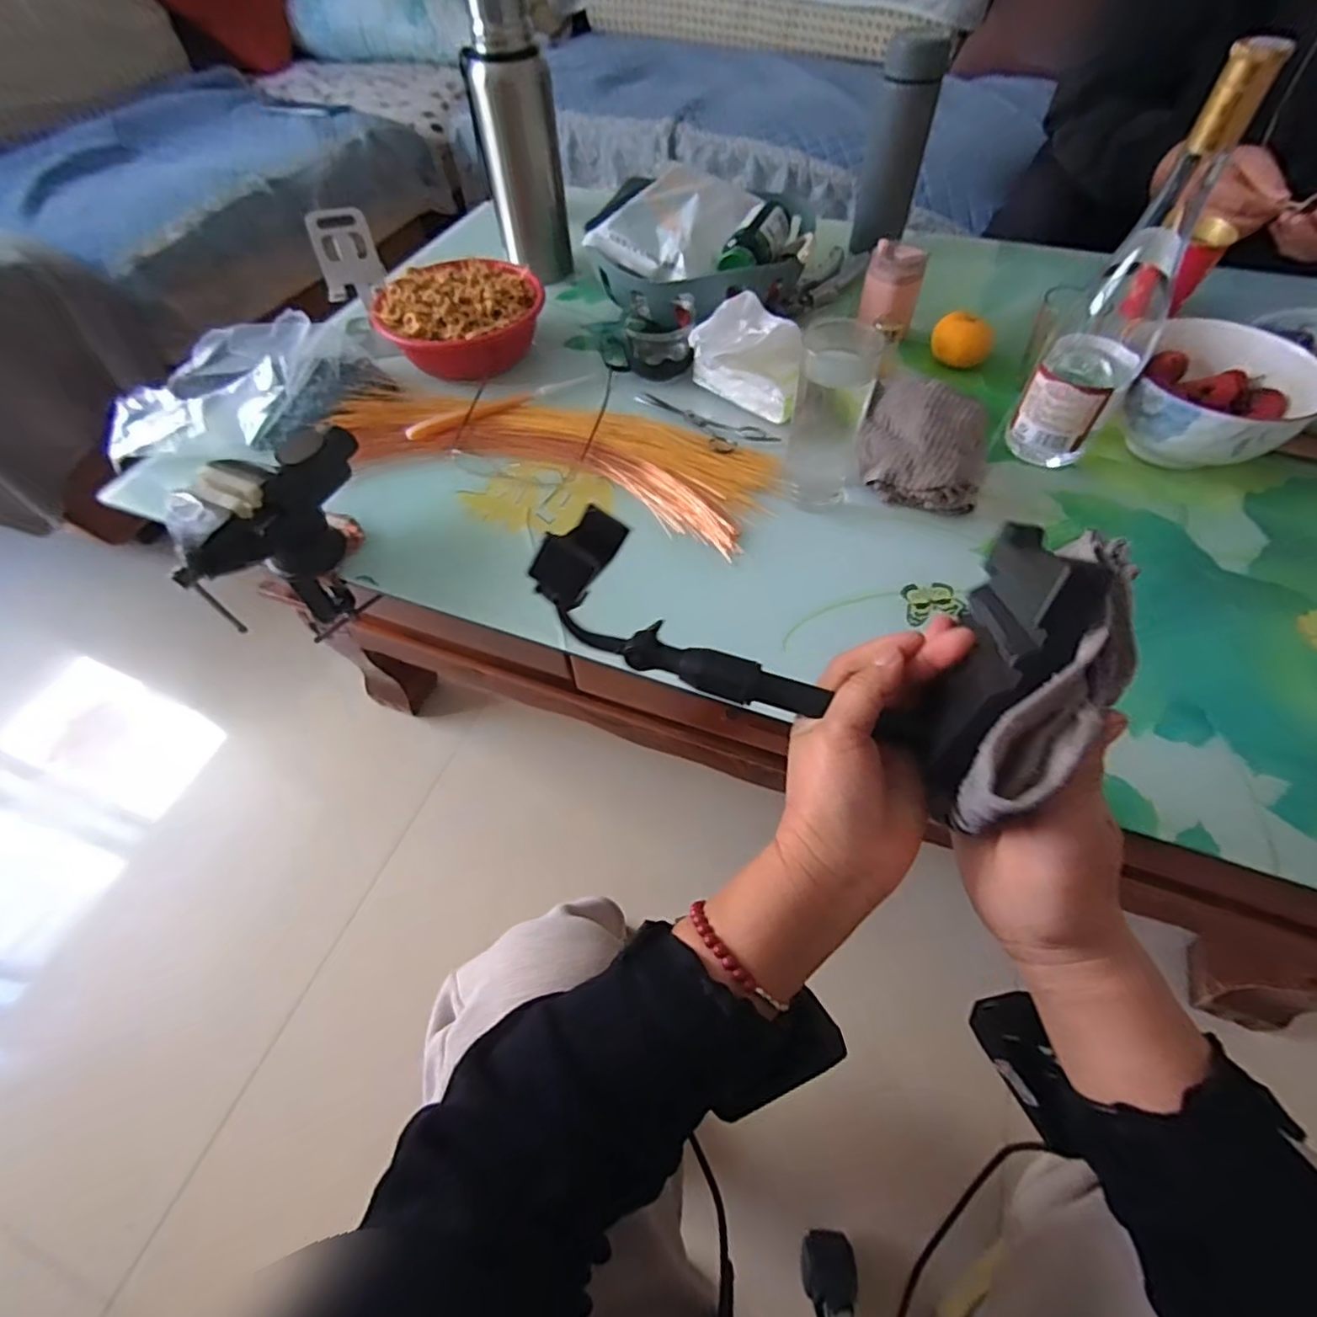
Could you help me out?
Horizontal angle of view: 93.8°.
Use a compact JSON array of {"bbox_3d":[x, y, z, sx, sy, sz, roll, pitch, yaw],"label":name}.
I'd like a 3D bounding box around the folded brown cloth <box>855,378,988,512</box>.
[{"bbox_3d":[0.238,-0.204,0.565,0.123,0.038,0.161,17,58,14],"label":"folded brown cloth"}]

